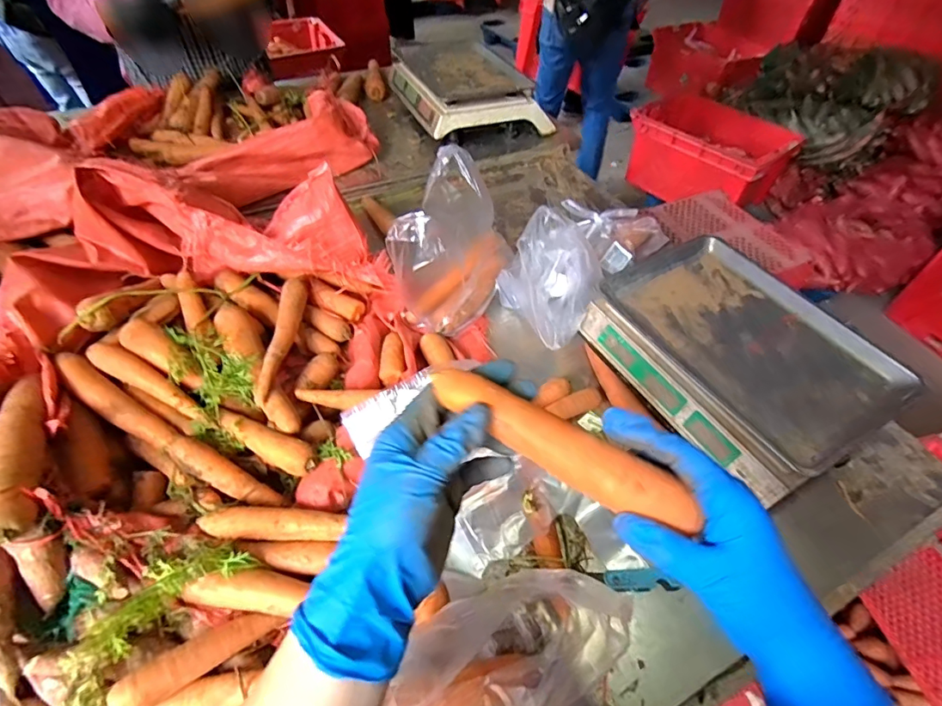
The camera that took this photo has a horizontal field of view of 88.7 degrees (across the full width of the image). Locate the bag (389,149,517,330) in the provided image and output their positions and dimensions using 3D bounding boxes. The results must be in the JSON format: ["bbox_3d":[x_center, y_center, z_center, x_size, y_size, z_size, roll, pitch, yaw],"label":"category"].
[{"bbox_3d":[-0.020,-0.174,0.742,0.148,0.185,0.236,10,50,5],"label":"bag"}]

